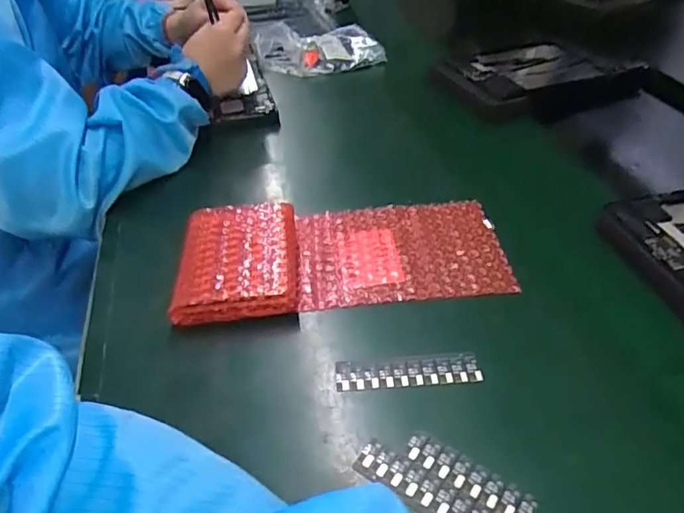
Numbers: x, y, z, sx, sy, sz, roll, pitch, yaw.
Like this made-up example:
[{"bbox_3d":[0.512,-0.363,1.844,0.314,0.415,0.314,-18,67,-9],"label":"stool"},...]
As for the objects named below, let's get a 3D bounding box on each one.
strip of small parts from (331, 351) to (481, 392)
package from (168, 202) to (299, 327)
[{"bbox_3d":[0.046,0.078,0.367,0.097,0.008,0.023,-3,41,-1],"label":"strip of small parts"},{"bbox_3d":[-0.085,0.004,0.449,0.095,0.031,0.121,-3,41,-1],"label":"package"}]

